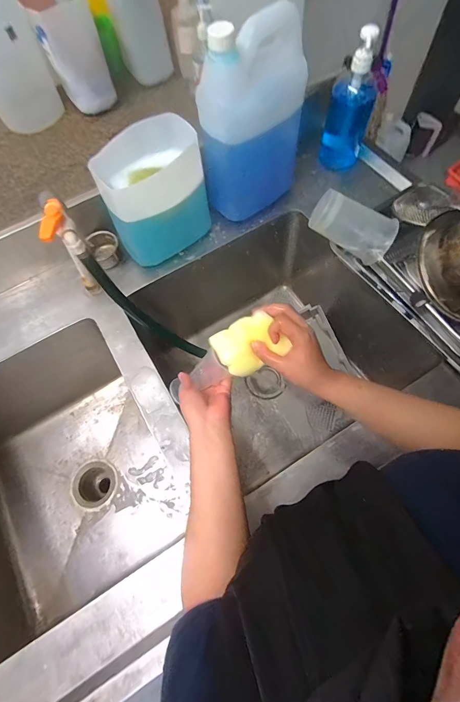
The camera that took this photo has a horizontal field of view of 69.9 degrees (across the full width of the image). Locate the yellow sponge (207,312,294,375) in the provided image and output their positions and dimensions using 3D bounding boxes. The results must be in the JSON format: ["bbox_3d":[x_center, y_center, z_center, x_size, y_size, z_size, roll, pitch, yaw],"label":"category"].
[{"bbox_3d":[0.025,-0.010,0.460,0.083,0.040,0.071,-34,94,6],"label":"yellow sponge"}]

